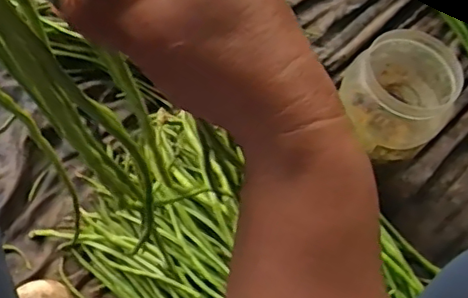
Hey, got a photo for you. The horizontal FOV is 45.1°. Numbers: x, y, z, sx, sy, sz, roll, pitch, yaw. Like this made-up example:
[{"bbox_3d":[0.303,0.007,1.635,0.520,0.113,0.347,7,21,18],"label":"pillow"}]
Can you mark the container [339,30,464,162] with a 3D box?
[{"bbox_3d":[0.179,-0.042,0.643,0.105,0.184,0.123,41,76,17],"label":"container"}]

